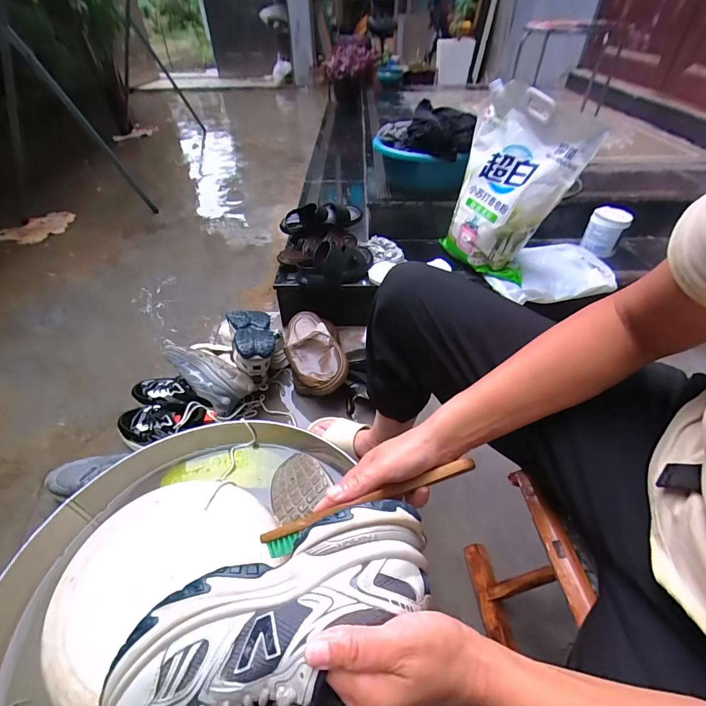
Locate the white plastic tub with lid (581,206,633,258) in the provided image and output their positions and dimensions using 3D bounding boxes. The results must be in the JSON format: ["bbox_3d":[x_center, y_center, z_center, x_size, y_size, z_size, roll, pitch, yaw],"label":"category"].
[{"bbox_3d":[0.791,-0.381,1.163,0.104,0.115,0.096,30,52,28],"label":"white plastic tub with lid"}]

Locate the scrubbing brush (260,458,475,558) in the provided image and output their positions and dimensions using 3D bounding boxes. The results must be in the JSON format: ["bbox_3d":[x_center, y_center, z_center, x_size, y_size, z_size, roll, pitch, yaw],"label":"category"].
[{"bbox_3d":[0.007,0.158,0.379,0.242,0.020,0.022,-27,42,13],"label":"scrubbing brush"}]

